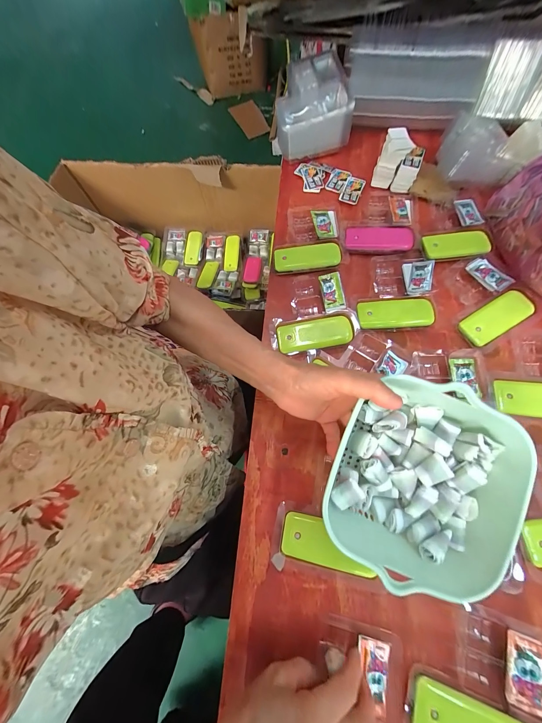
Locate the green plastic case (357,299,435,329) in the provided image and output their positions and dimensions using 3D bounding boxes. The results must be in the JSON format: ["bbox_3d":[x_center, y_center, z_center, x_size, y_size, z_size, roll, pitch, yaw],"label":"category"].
[{"bbox_3d":[0.180,-0.070,0.378,0.102,0.011,0.043,0,70,3],"label":"green plastic case"}]

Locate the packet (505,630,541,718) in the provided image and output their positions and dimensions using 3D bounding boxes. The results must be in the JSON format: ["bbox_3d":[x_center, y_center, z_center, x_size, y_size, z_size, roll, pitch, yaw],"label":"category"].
[{"bbox_3d":[0.240,0.292,0.245,0.032,0.004,0.054,11,68,20],"label":"packet"}]

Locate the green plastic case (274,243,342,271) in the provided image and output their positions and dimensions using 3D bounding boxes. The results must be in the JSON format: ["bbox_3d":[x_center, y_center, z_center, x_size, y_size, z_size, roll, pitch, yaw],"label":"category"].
[{"bbox_3d":[0.057,-0.167,0.417,0.103,0.014,0.040,-4,69,1],"label":"green plastic case"}]

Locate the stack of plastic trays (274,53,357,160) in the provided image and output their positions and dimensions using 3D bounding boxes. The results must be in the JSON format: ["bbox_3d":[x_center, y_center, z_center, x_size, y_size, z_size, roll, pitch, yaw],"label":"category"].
[{"bbox_3d":[0.071,-0.455,0.474,0.129,0.085,0.132,-6,69,1],"label":"stack of plastic trays"}]

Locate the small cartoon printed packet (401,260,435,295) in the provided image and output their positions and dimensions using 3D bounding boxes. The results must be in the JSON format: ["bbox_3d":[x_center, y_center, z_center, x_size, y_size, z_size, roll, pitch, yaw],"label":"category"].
[{"bbox_3d":[0.220,-0.126,0.391,0.041,0.005,0.053,2,71,19],"label":"small cartoon printed packet"}]

